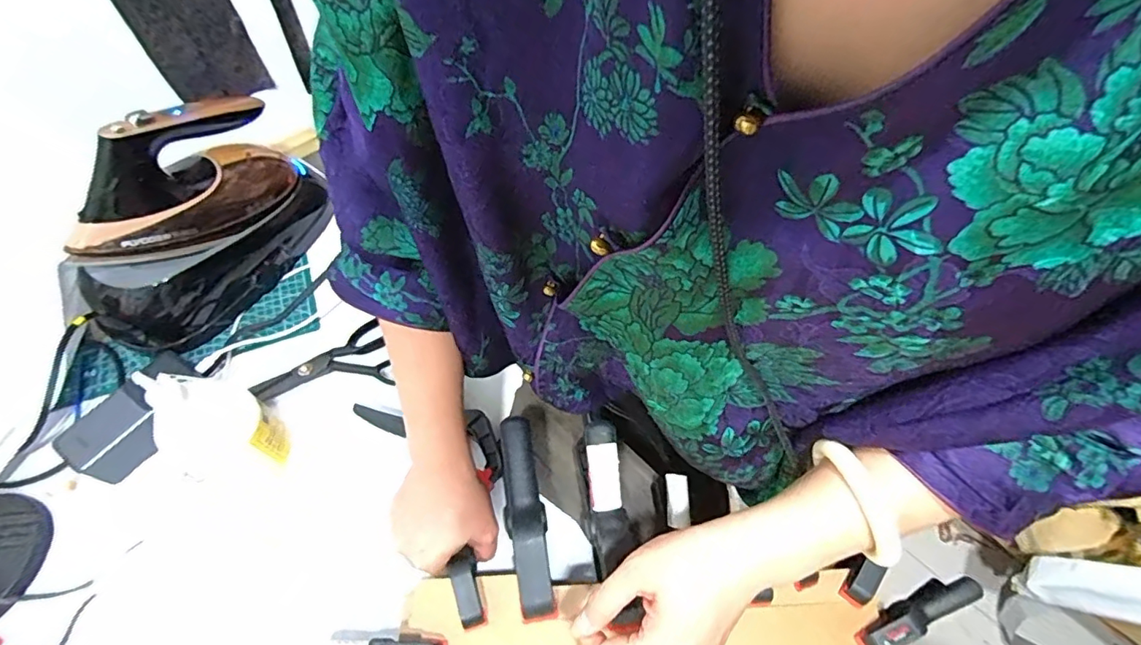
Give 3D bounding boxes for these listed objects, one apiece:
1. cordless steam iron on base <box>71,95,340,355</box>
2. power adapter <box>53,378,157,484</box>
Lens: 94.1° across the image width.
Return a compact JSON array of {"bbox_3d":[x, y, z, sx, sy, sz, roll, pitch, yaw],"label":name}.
[{"bbox_3d":[-0.444,-0.131,0.625,0.133,0.199,0.289,26,60,13],"label":"cordless steam iron on base"},{"bbox_3d":[-0.474,0.120,0.563,0.063,0.049,0.089,27,60,14],"label":"power adapter"}]

